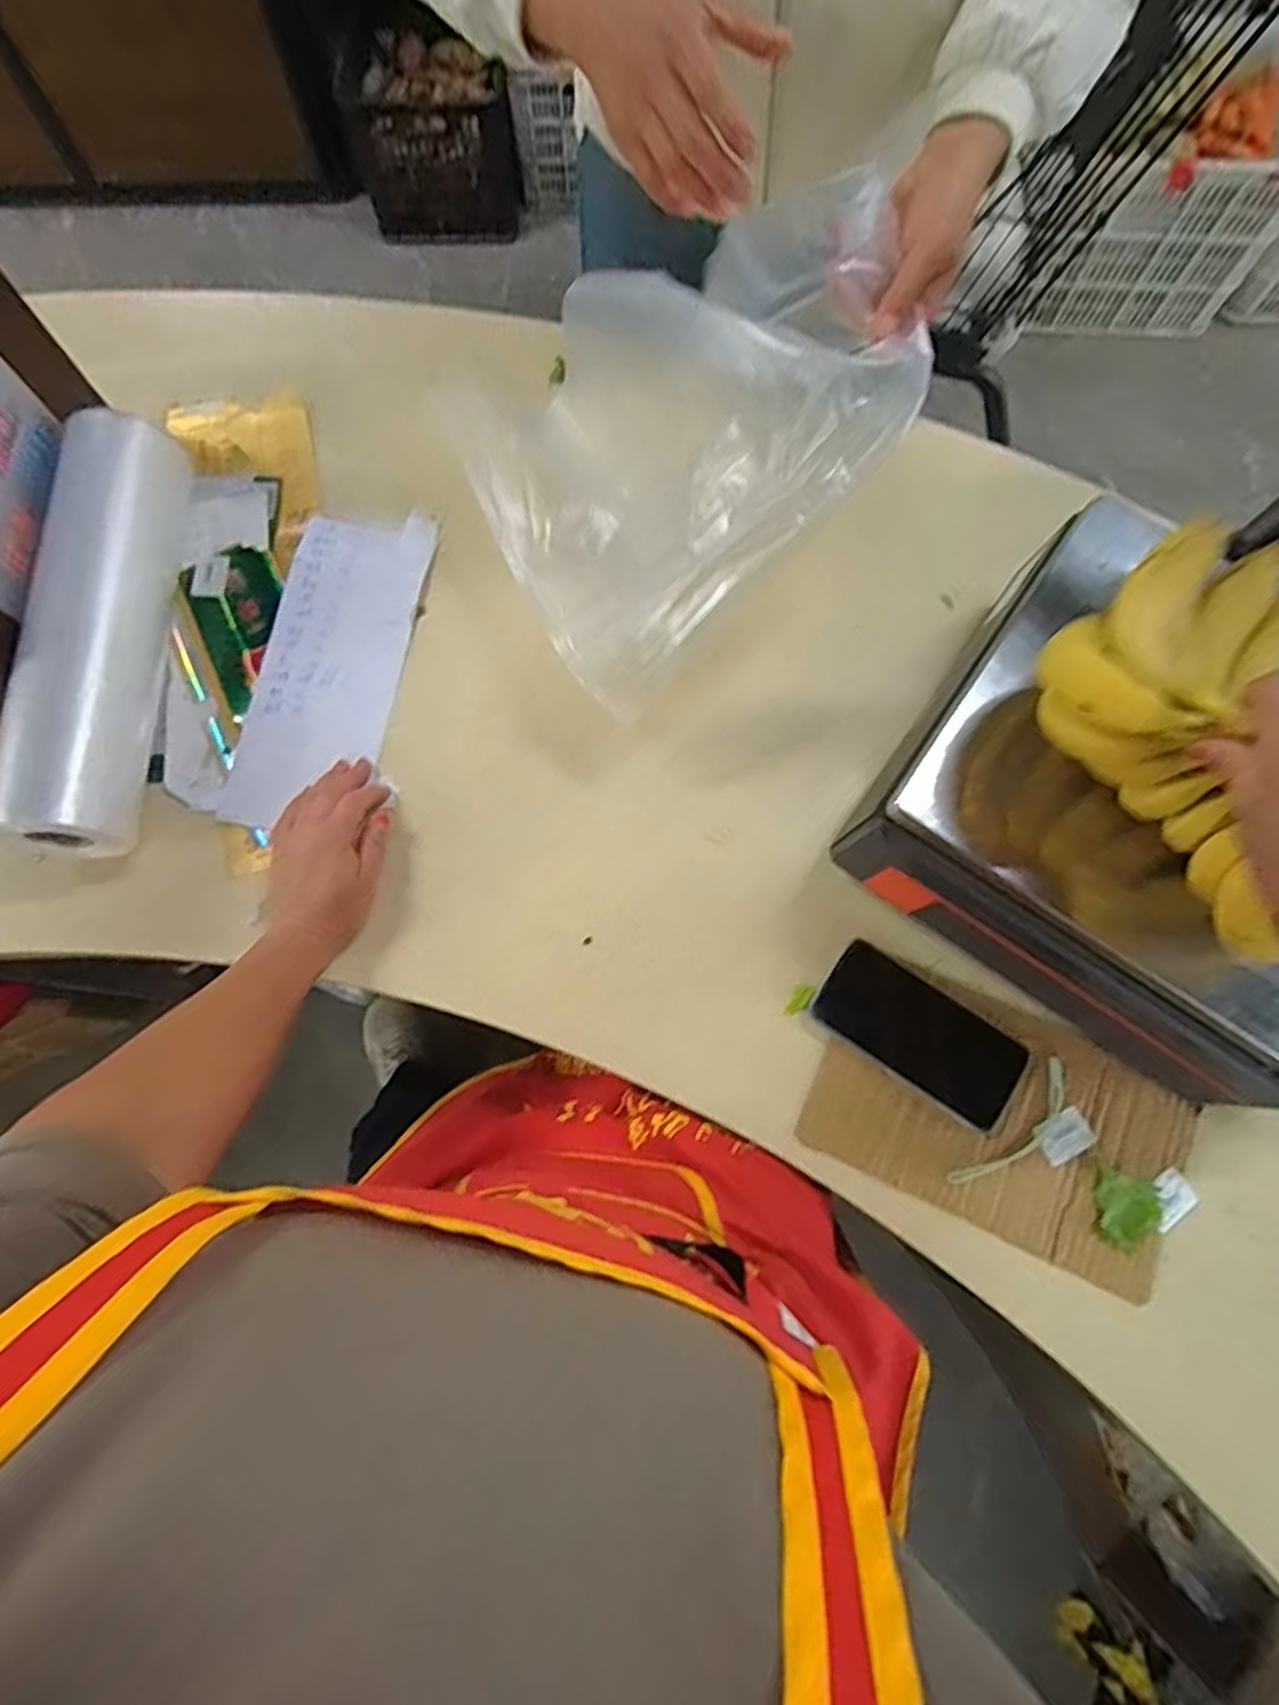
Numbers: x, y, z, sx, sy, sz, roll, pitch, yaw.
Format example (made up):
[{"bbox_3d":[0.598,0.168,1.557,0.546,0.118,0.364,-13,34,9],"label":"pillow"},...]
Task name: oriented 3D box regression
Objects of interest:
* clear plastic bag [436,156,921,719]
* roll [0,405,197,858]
[{"bbox_3d":[0.031,-0.332,0.582,0.328,0.062,0.347,-34,69,21],"label":"clear plastic bag"},{"bbox_3d":[-0.433,-0.181,0.627,0.087,0.096,0.363,0,75,0],"label":"roll"}]

